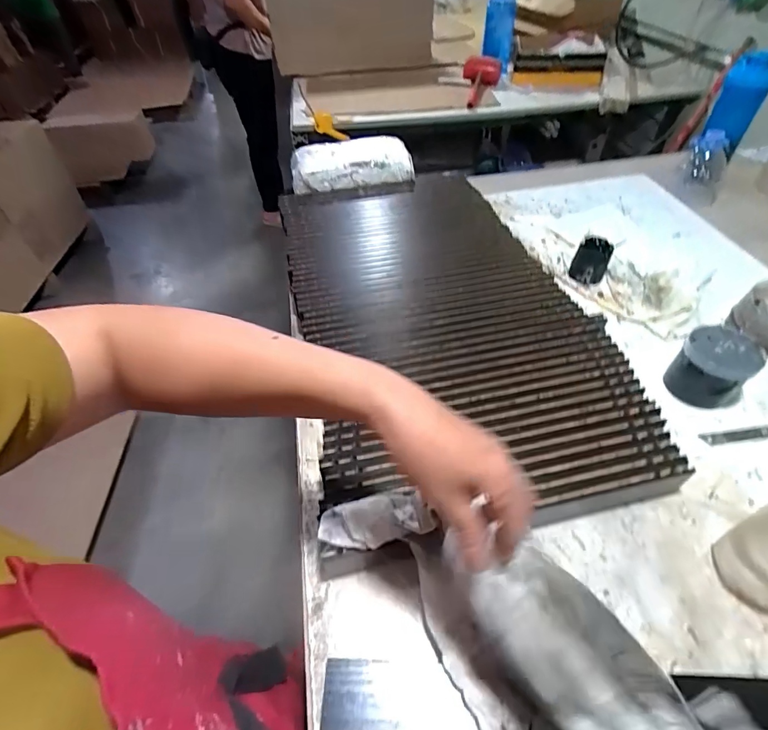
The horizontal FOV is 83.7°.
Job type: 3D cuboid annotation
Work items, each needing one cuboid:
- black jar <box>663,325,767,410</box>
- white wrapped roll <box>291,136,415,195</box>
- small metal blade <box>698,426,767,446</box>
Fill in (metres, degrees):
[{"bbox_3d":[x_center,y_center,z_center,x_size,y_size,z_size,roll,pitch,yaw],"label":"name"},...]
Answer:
[{"bbox_3d":[0.426,0.004,0.554,0.079,0.073,0.083,-1,48,2],"label":"black jar"},{"bbox_3d":[-0.069,-0.425,0.908,0.252,0.062,0.123,-7,48,-3],"label":"white wrapped roll"},{"bbox_3d":[0.447,0.088,0.536,0.101,0.004,0.018,-6,50,-4],"label":"small metal blade"}]

